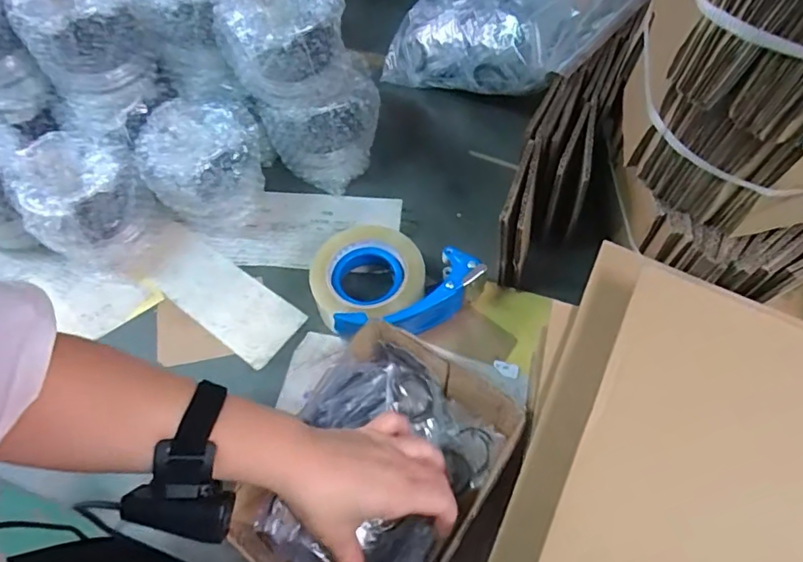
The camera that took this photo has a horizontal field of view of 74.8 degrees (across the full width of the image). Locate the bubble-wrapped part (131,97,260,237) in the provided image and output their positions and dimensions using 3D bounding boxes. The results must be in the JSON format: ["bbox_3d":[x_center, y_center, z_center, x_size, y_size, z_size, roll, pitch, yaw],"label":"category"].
[{"bbox_3d":[-0.219,-0.129,0.596,0.124,0.110,0.114,-20,64,-10],"label":"bubble-wrapped part"}]

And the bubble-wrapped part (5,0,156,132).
[{"bbox_3d":[-0.326,-0.253,0.548,0.111,0.106,0.130,-30,66,-15],"label":"bubble-wrapped part"}]

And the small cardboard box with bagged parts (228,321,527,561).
[{"bbox_3d":[-0.017,0.157,0.435,0.163,0.073,0.210,29,66,15],"label":"small cardboard box with bagged parts"}]

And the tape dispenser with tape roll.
[{"bbox_3d":[-0.012,0.011,0.537,0.158,0.074,0.109,16,63,9],"label":"tape dispenser with tape roll"}]

